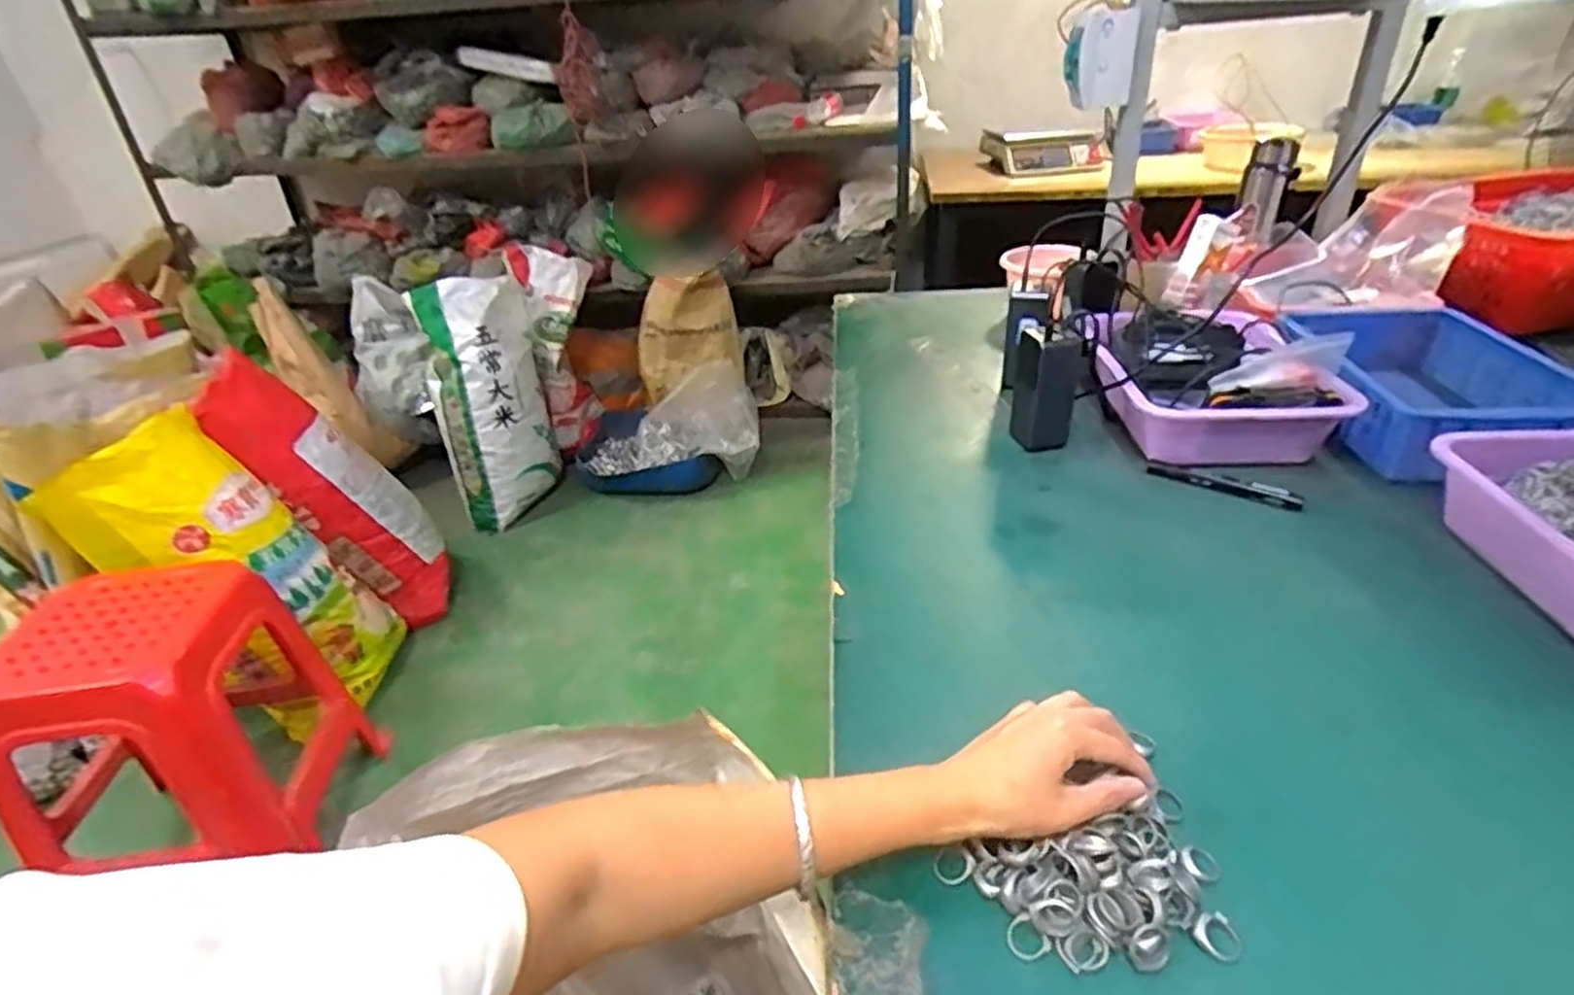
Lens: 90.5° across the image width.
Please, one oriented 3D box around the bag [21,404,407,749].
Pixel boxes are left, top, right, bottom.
[{"bbox_3d":[-1.062,0.158,1.523,0.203,0.651,0.292,-25,26,23],"label":"bag"}]

